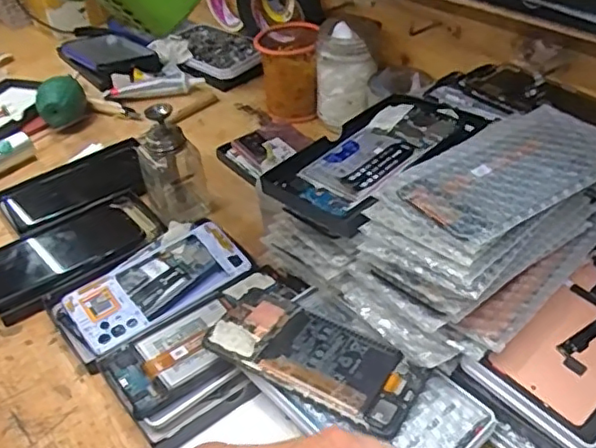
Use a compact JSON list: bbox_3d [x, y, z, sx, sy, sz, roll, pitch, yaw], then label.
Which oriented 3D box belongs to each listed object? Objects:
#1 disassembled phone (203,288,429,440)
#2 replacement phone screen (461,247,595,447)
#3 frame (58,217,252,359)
[{"bbox_3d":[0.012,0.097,0.452,0.159,0.008,0.071,21,44,25],"label":"disassembled phone"},{"bbox_3d":[0.218,0.076,0.439,0.191,0.013,0.091,-29,46,-26],"label":"replacement phone screen"},{"bbox_3d":[-0.127,0.050,0.552,0.160,0.011,0.077,-29,46,-26],"label":"frame"}]

